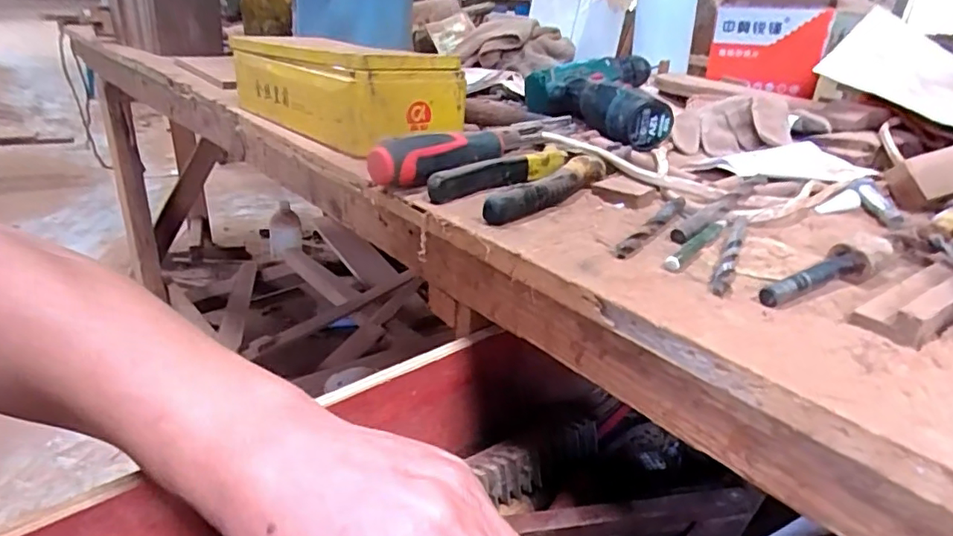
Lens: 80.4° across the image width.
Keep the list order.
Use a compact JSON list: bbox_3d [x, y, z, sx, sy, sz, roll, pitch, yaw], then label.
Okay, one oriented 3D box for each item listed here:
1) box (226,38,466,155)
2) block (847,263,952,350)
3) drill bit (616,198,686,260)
[{"bbox_3d":[-0.124,-0.165,0.518,0.111,0.074,0.230,-21,35,-39],"label":"box"},{"bbox_3d":[0.200,0.013,0.253,0.074,0.016,0.028,-17,33,-35],"label":"block"},{"bbox_3d":[0.104,-0.025,0.330,0.008,0.006,0.098,20,31,30],"label":"drill bit"}]

